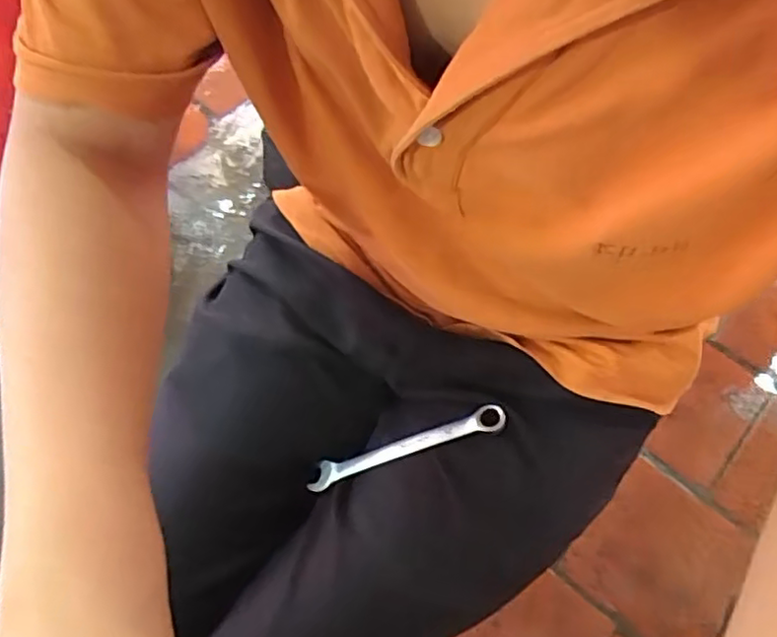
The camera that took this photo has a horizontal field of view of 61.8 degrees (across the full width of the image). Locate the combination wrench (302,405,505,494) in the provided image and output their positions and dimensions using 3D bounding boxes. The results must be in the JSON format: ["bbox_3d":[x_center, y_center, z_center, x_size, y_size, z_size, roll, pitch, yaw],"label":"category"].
[{"bbox_3d":[0.008,0.090,0.451,0.153,0.007,0.019,-24,66,21],"label":"combination wrench"}]

